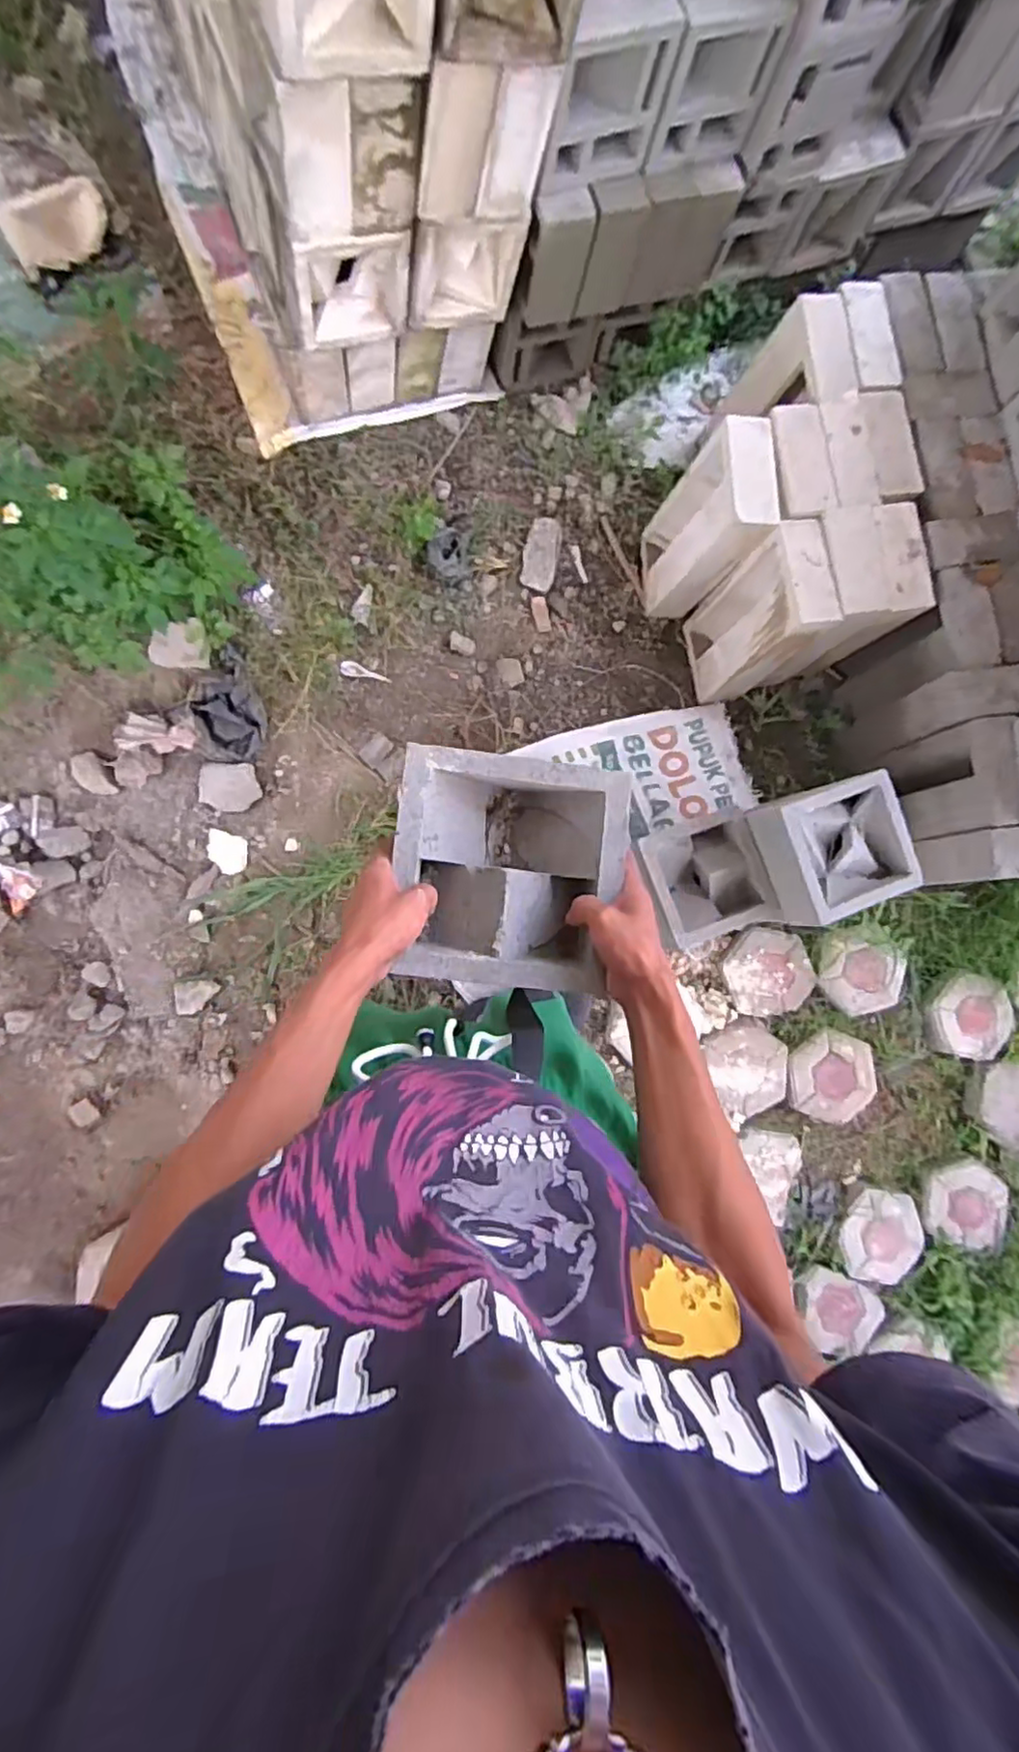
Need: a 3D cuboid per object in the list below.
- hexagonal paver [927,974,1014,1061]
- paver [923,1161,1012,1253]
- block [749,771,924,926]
[{"bbox_3d":[1.074,0.328,1.534,0.198,0.061,0.189,22,82,-4],"label":"hexagonal paver"},{"bbox_3d":[1.022,0.730,1.473,0.178,0.032,0.187,14,83,-5],"label":"paver"},{"bbox_3d":[0.547,-0.042,1.108,0.209,0.094,0.209,-16,86,-8],"label":"block"}]

